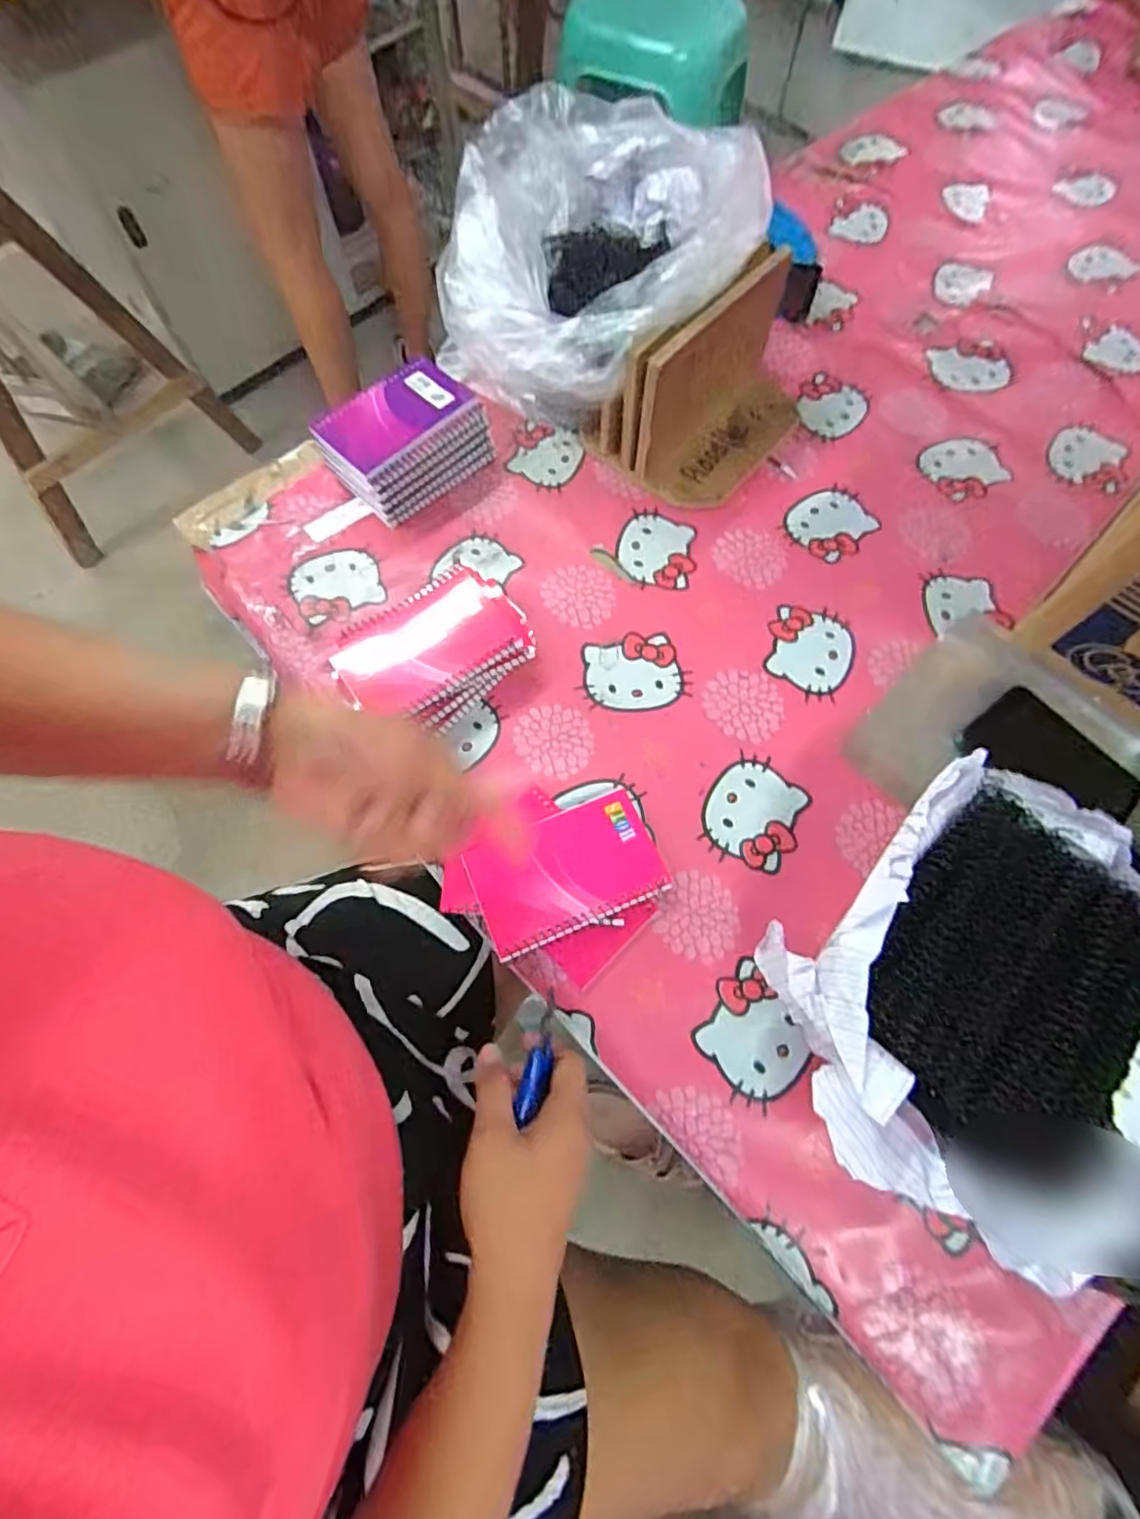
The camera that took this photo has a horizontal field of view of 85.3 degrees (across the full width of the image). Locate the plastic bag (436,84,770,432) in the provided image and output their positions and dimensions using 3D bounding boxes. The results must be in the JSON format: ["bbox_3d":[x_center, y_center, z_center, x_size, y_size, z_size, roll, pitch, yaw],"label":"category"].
[{"bbox_3d":[0.019,-0.433,0.568,0.258,0.170,0.241,26,73,9],"label":"plastic bag"}]

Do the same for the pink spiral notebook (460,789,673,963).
[{"bbox_3d":[-0.003,0.081,0.451,0.131,0.006,0.082,-22,65,-9],"label":"pink spiral notebook"}]

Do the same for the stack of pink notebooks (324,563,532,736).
[{"bbox_3d":[-0.111,-0.090,0.509,0.148,0.038,0.105,-35,74,-11],"label":"stack of pink notebooks"}]

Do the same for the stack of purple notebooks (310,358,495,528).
[{"bbox_3d":[-0.153,-0.295,0.575,0.140,0.060,0.093,-38,75,-12],"label":"stack of purple notebooks"}]

